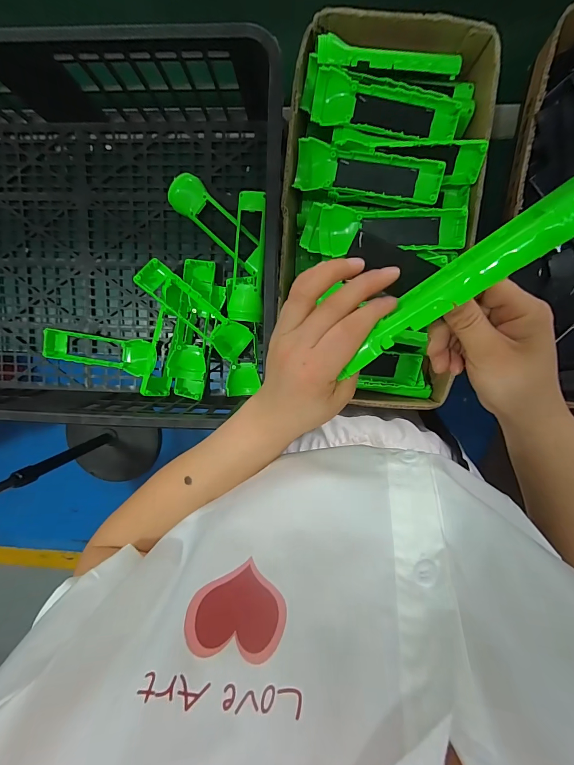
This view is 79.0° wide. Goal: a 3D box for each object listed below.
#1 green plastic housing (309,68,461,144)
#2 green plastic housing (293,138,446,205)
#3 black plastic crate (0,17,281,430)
[{"bbox_3d":[0.111,-0.304,0.388,0.162,0.022,0.051,13,98,2],"label":"green plastic housing"},{"bbox_3d":[0.090,-0.236,0.399,0.161,0.033,0.044,13,98,2],"label":"green plastic housing"},{"bbox_3d":[-0.310,-0.168,0.445,0.579,0.140,0.398,2,97,3],"label":"black plastic crate"}]

